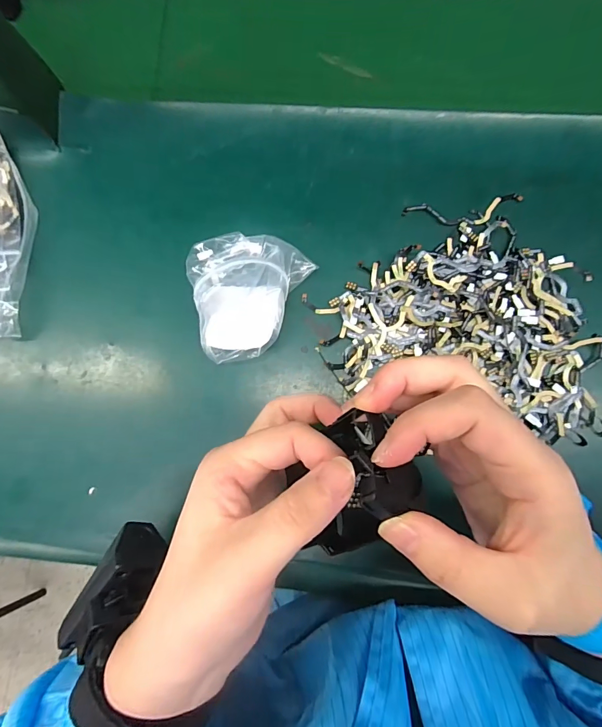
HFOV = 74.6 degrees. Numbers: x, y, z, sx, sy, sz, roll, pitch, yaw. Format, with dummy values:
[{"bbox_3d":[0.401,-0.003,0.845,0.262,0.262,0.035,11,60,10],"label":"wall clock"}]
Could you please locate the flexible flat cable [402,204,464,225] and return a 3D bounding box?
[{"bbox_3d":[0.099,-0.113,0.298,0.044,0.004,0.012,16,84,4],"label":"flexible flat cable"}]

